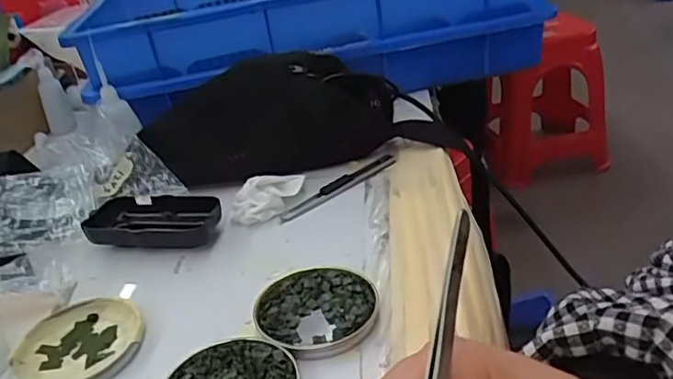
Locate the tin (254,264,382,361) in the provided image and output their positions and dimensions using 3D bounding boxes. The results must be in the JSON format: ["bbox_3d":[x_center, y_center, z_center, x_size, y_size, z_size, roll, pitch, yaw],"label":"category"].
[{"bbox_3d":[-0.014,0.076,0.381,0.077,0.010,0.074,-7,29,4],"label":"tin"}]

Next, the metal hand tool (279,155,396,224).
[{"bbox_3d":[0.004,-0.003,0.526,0.131,0.007,0.016,-29,34,-31],"label":"metal hand tool"}]

